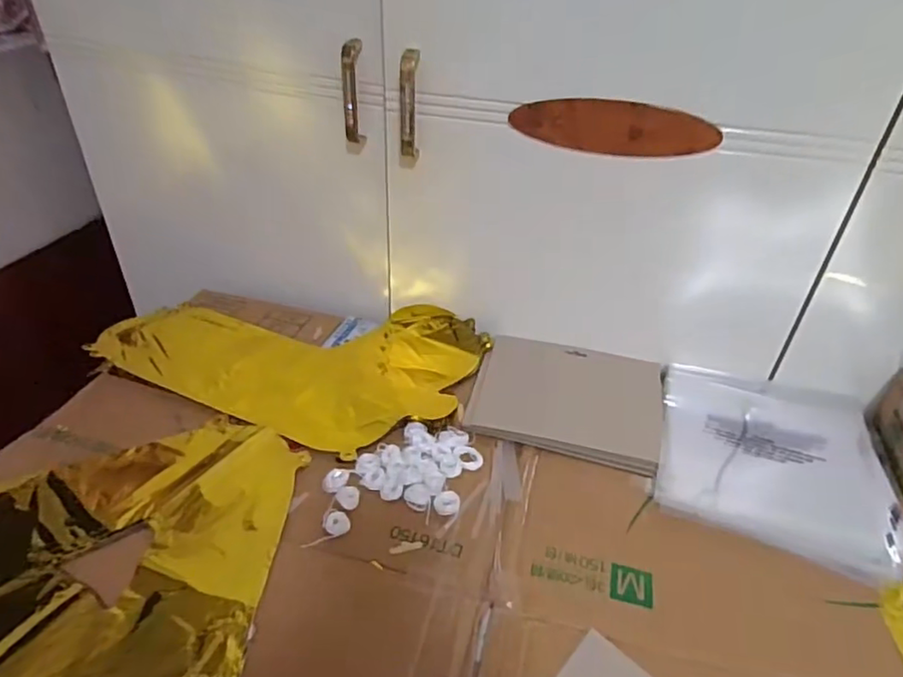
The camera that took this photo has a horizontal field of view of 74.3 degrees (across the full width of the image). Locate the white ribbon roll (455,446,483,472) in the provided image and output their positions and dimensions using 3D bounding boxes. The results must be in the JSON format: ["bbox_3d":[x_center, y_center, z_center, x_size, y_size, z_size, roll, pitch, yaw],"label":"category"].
[{"bbox_3d":[0.018,0.113,0.568,0.023,0.004,0.028,-16,42,-22],"label":"white ribbon roll"}]

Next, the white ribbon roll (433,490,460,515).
[{"bbox_3d":[-0.004,0.145,0.525,0.022,0.005,0.023,2,38,-2],"label":"white ribbon roll"}]

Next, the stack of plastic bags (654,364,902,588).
[{"bbox_3d":[0.322,0.114,0.591,0.216,0.016,0.217,14,40,13],"label":"stack of plastic bags"}]

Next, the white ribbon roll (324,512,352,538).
[{"bbox_3d":[-0.096,0.154,0.504,0.021,0.007,0.022,2,38,-2],"label":"white ribbon roll"}]

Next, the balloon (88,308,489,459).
[{"bbox_3d":[-0.180,0.009,0.688,0.398,0.026,0.240,18,41,17],"label":"balloon"}]

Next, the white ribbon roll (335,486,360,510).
[{"bbox_3d":[-0.091,0.139,0.523,0.020,0.004,0.024,-7,40,-14],"label":"white ribbon roll"}]

